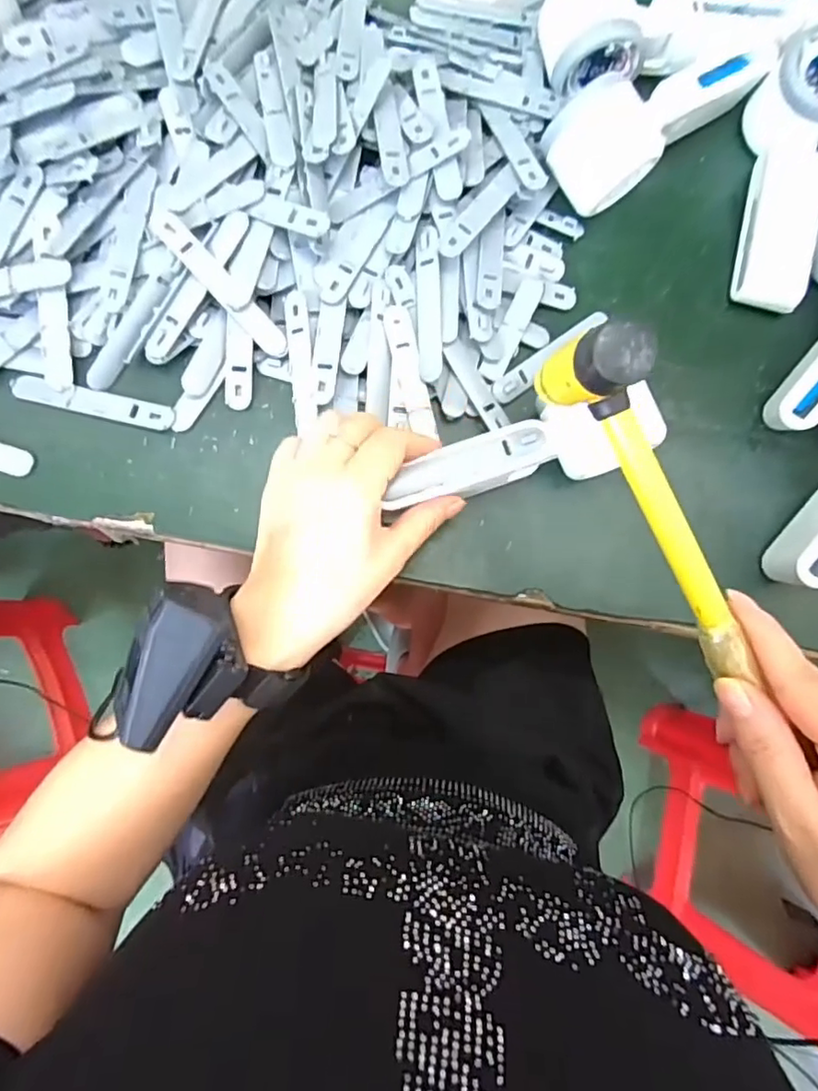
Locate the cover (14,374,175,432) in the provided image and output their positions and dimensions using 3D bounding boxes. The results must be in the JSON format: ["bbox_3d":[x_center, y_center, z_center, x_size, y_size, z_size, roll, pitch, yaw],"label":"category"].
[{"bbox_3d":[-0.185,-0.083,0.338,0.094,0.004,0.016,13,78,-2],"label":"cover"}]

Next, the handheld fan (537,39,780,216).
[{"bbox_3d":[0.161,-0.279,0.373,0.170,0.056,0.059,-42,85,-10],"label":"handheld fan"}]

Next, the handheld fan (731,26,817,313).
[{"bbox_3d":[0.251,-0.241,0.384,0.060,0.037,0.174,10,94,-2],"label":"handheld fan"}]

